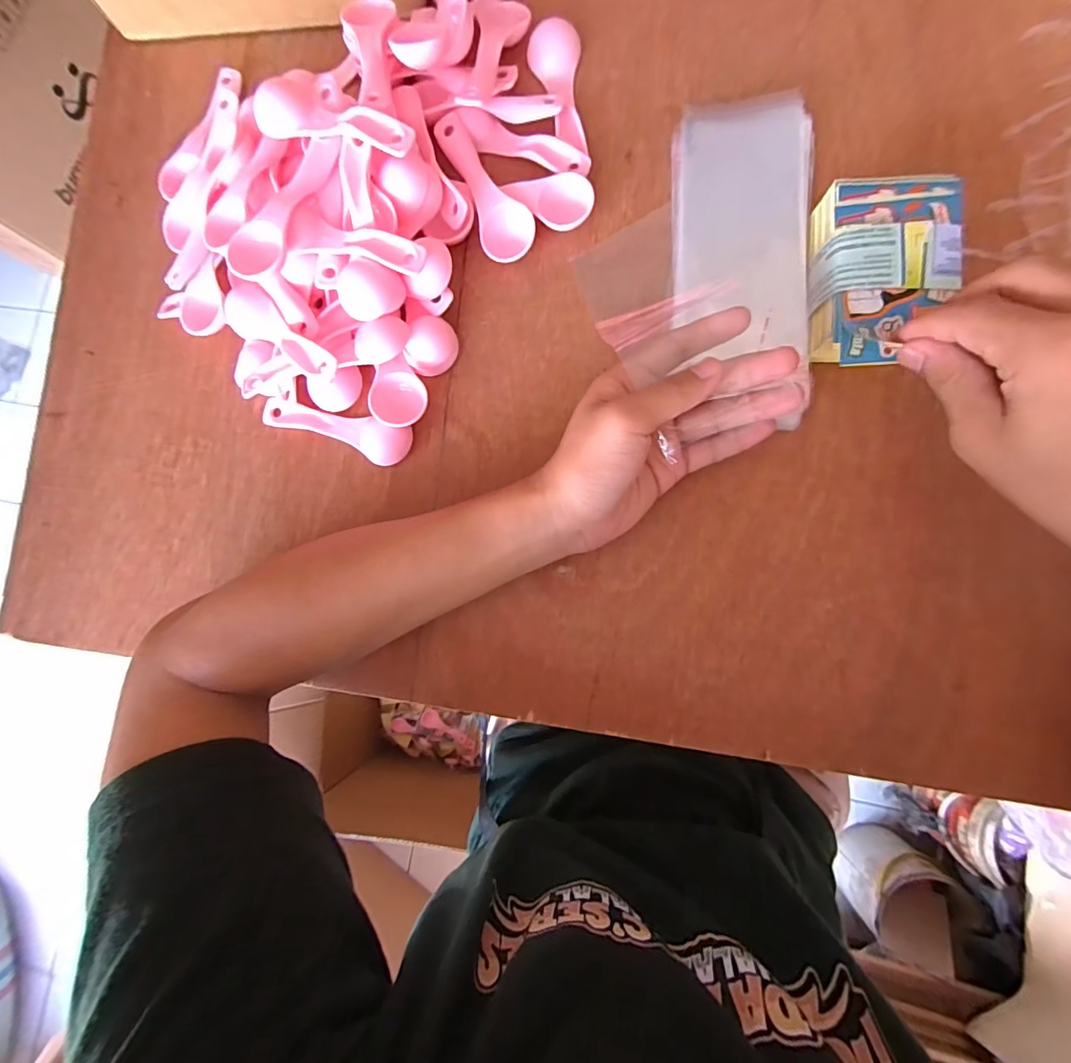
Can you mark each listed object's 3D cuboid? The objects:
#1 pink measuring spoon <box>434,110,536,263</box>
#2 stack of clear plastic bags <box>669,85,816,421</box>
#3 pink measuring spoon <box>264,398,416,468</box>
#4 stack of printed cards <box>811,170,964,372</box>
[{"bbox_3d":[-0.034,-0.231,0.318,0.033,0.016,0.110,-25,82,5],"label":"pink measuring spoon"},{"bbox_3d":[0.125,-0.170,0.289,0.080,0.008,0.201,3,85,8],"label":"stack of clear plastic bags"},{"bbox_3d":[-0.137,-0.069,0.317,0.111,0.020,0.029,16,87,9],"label":"pink measuring spoon"},{"bbox_3d":[0.189,-0.140,0.261,0.065,0.029,0.104,5,85,9],"label":"stack of printed cards"}]

